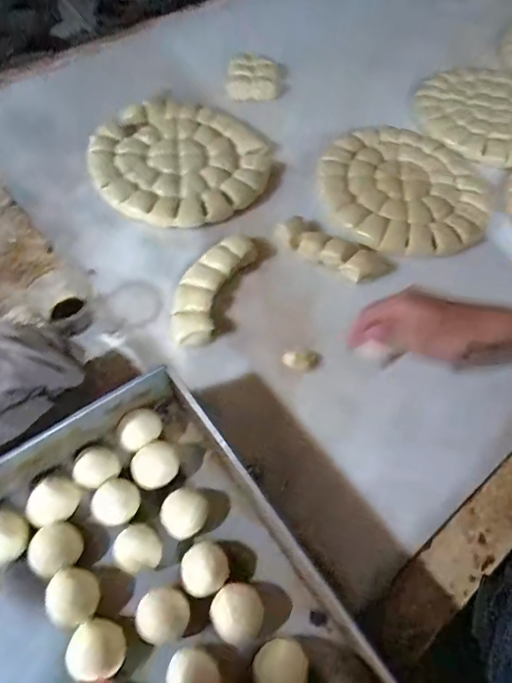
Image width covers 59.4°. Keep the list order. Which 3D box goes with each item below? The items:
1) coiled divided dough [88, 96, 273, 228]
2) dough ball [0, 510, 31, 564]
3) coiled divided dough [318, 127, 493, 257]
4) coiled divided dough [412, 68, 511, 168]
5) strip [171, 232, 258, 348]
[{"bbox_3d":[-0.137,-0.329,0.776,0.284,0.034,0.316,-37,67,-21],"label":"coiled divided dough"},{"bbox_3d":[-0.257,0.199,0.457,0.040,0.032,0.046,16,60,8],"label":"dough ball"},{"bbox_3d":[0.247,-0.256,0.749,0.267,0.040,0.267,1,60,-1],"label":"coiled divided dough"},{"bbox_3d":[0.466,-0.449,0.871,0.293,0.029,0.260,-28,64,-17],"label":"coiled divided dough"},{"bbox_3d":[-0.064,-0.083,0.639,0.071,0.027,0.193,21,61,11],"label":"strip"}]

